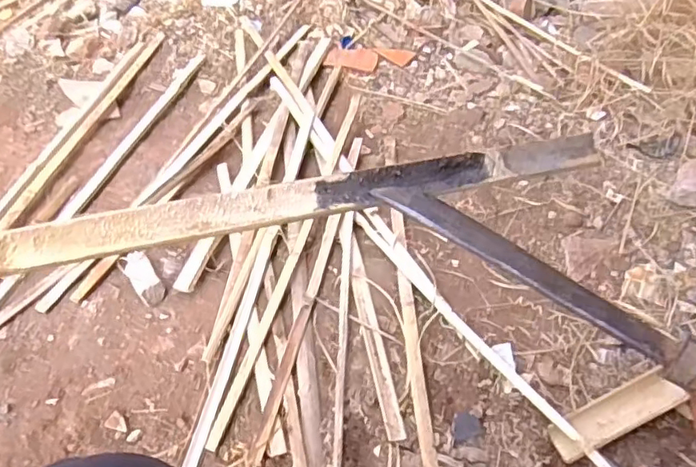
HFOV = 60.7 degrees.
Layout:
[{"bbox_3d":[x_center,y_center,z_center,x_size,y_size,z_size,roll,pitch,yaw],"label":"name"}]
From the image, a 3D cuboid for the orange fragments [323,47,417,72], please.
[{"bbox_3d":[0.049,-0.393,1.334,0.195,0.017,0.071,-1,52,4],"label":"orange fragments"}]

